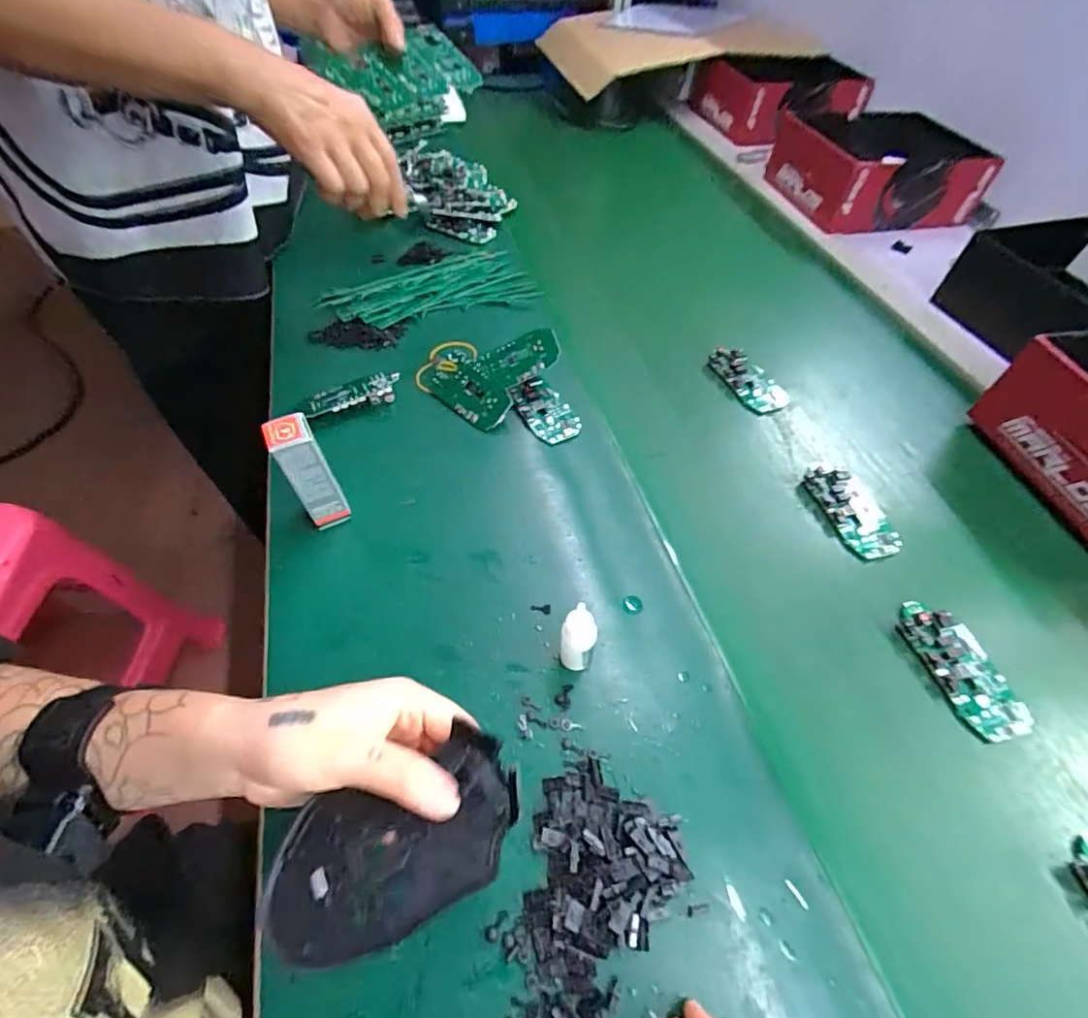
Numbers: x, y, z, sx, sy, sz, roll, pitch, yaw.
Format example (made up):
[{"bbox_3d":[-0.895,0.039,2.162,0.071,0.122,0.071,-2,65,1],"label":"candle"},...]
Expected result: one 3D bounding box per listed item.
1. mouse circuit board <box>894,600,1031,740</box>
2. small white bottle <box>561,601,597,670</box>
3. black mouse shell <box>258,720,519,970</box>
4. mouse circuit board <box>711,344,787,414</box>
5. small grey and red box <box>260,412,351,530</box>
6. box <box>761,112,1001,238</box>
[{"bbox_3d":[0.288,0.109,0.378,0.044,0.018,0.096,-16,55,-15],"label":"mouse circuit board"},{"bbox_3d":[0.022,0.084,0.346,0.022,0.063,0.017,18,54,11],"label":"small white bottle"},{"bbox_3d":[-0.067,0.152,0.247,0.113,0.017,0.065,-20,56,-17],"label":"black mouse shell"},{"bbox_3d":[0.210,-0.133,0.555,0.044,0.015,0.090,-21,57,-18],"label":"mouse circuit board"},{"bbox_3d":[-0.172,-0.024,0.400,0.031,0.097,0.027,-24,58,-20],"label":"small grey and red box"},{"bbox_3d":[0.484,-0.489,0.788,0.250,0.089,0.189,-13,54,-12],"label":"box"}]

